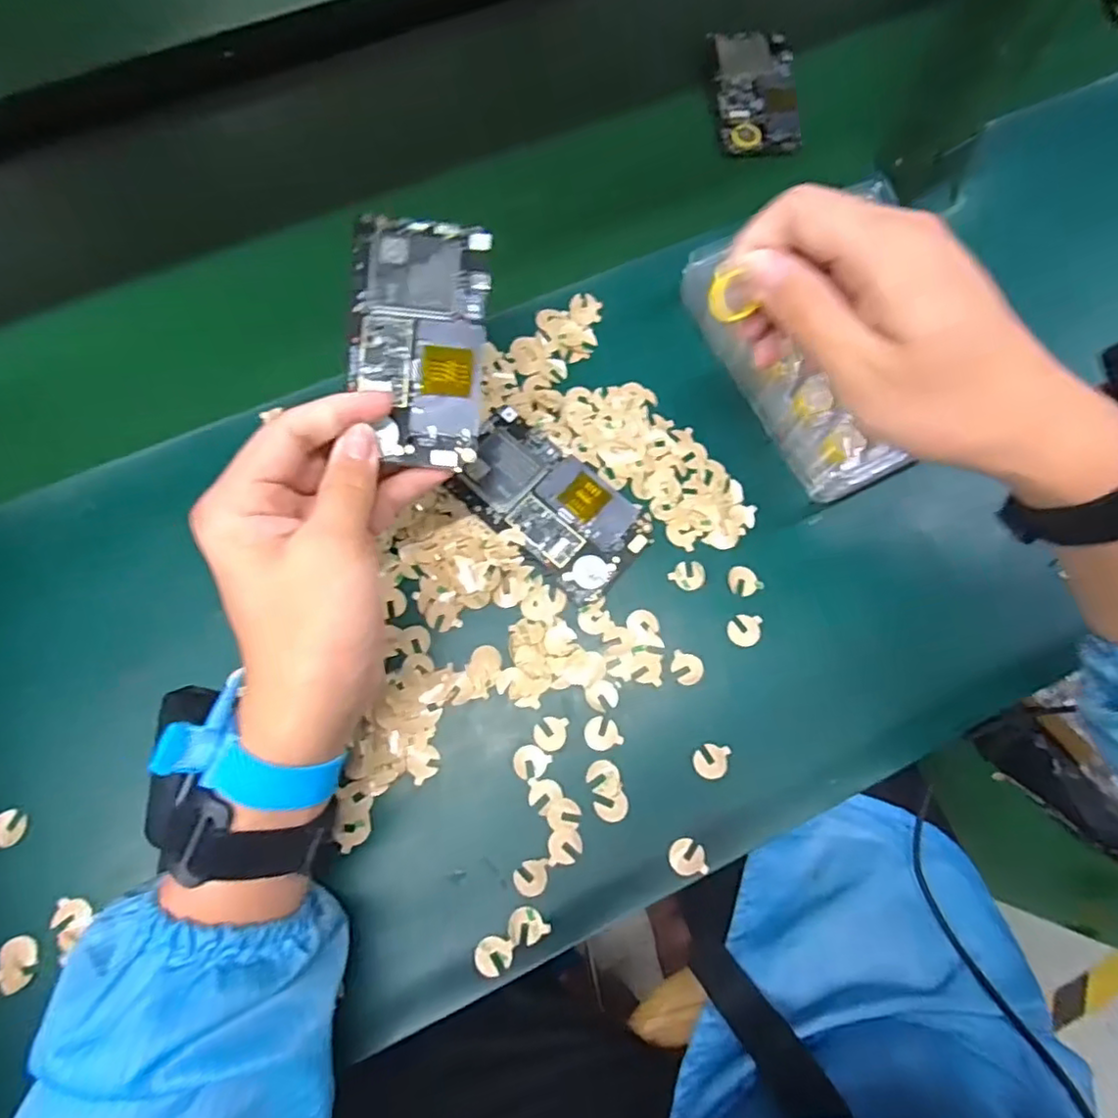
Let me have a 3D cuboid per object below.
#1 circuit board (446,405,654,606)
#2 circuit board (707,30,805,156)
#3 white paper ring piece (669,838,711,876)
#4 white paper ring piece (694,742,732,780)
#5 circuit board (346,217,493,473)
[{"bbox_3d":[-0.006,-0.035,0.375,0.122,0.009,0.068,42,78,10],"label":"circuit board"},{"bbox_3d":[0.154,-0.369,0.492,0.059,0.009,0.119,-3,73,5],"label":"circuit board"},{"bbox_3d":[0.068,0.155,0.325,0.020,0.004,0.017,-2,74,-1],"label":"white paper ring piece"},{"bbox_3d":[0.082,0.109,0.340,0.017,0.004,0.019,19,75,9],"label":"white paper ring piece"},{"bbox_3d":[-0.067,-0.108,0.306,0.067,0.010,0.124,-5,83,-2],"label":"circuit board"}]

